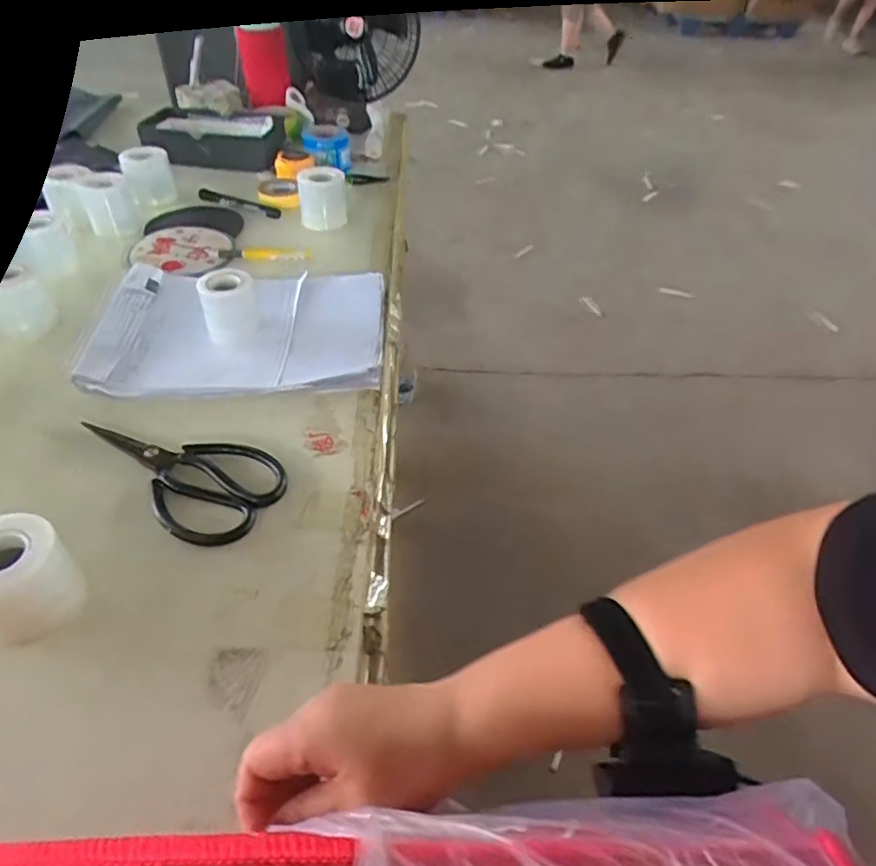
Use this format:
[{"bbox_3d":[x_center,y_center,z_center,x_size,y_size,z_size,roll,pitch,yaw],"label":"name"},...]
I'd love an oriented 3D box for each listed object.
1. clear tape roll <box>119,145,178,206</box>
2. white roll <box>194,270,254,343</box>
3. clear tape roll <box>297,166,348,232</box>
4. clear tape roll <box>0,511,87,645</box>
[{"bbox_3d":[-0.440,-0.394,0.950,0.066,0.061,0.075,-16,47,-19],"label":"clear tape roll"},{"bbox_3d":[-0.229,-0.139,0.686,0.059,0.062,0.054,-13,46,-16],"label":"white roll"},{"bbox_3d":[-0.168,-0.341,0.908,0.069,0.071,0.057,-5,44,-9],"label":"clear tape roll"},{"bbox_3d":[-0.293,0.103,0.439,0.063,0.066,0.064,2,44,-2],"label":"clear tape roll"}]

